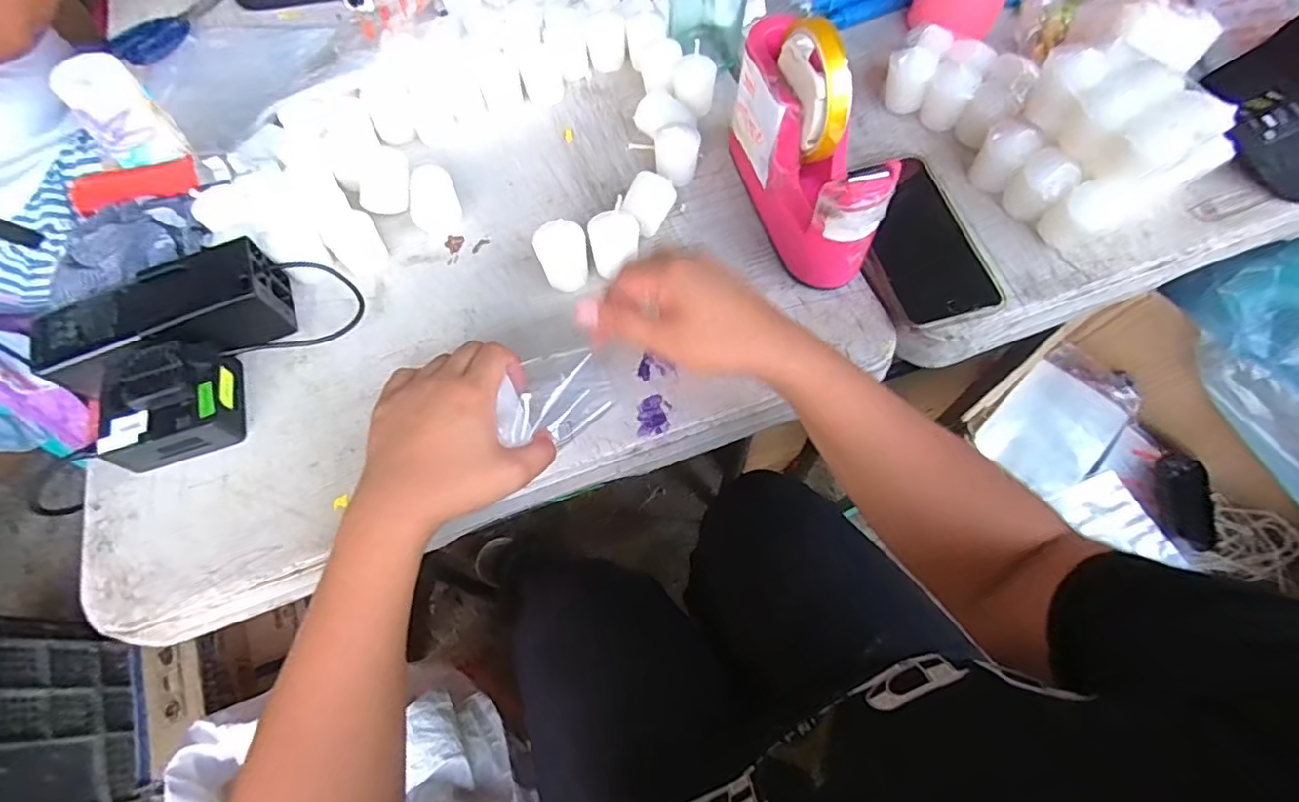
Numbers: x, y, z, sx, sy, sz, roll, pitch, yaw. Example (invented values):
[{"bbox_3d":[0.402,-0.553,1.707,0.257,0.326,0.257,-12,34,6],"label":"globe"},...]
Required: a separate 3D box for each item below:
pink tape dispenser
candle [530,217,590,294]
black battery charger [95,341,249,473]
[{"bbox_3d":[0.120,-0.191,0.443,0.065,0.135,0.178,-18,66,-6],"label":"pink tape dispenser"},{"bbox_3d":[-0.066,-0.110,0.459,0.037,0.050,0.032,-17,66,-5],"label":"candle"},{"bbox_3d":[-0.336,0.002,0.415,0.077,0.045,0.074,-20,66,-7],"label":"black battery charger"}]

